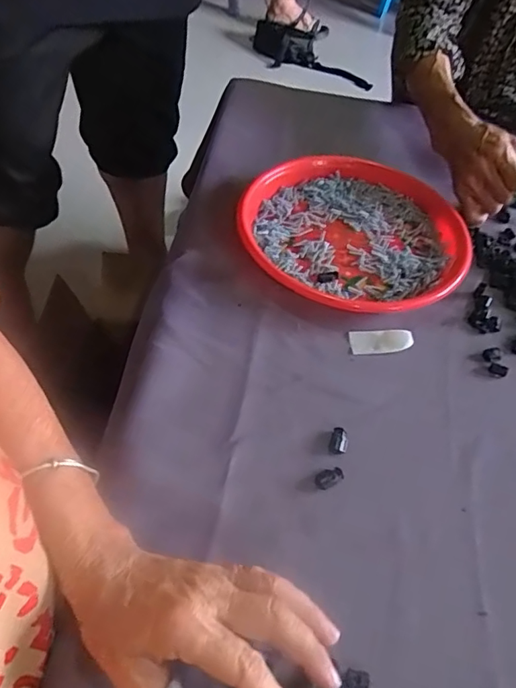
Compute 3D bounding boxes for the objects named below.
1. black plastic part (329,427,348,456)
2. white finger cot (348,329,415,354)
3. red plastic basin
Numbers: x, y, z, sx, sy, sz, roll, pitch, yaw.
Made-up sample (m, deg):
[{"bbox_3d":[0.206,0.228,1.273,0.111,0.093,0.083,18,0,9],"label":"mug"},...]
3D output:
[{"bbox_3d":[0.064,0.076,0.402,0.013,0.004,0.022,16,53,8],"label":"black plastic part"},{"bbox_3d":[0.113,-0.004,0.469,0.055,0.010,0.024,-1,52,-5],"label":"white finger cot"},{"bbox_3d":[0.101,-0.124,0.550,0.236,0.032,0.236,2,52,-3],"label":"red plastic basin"}]

